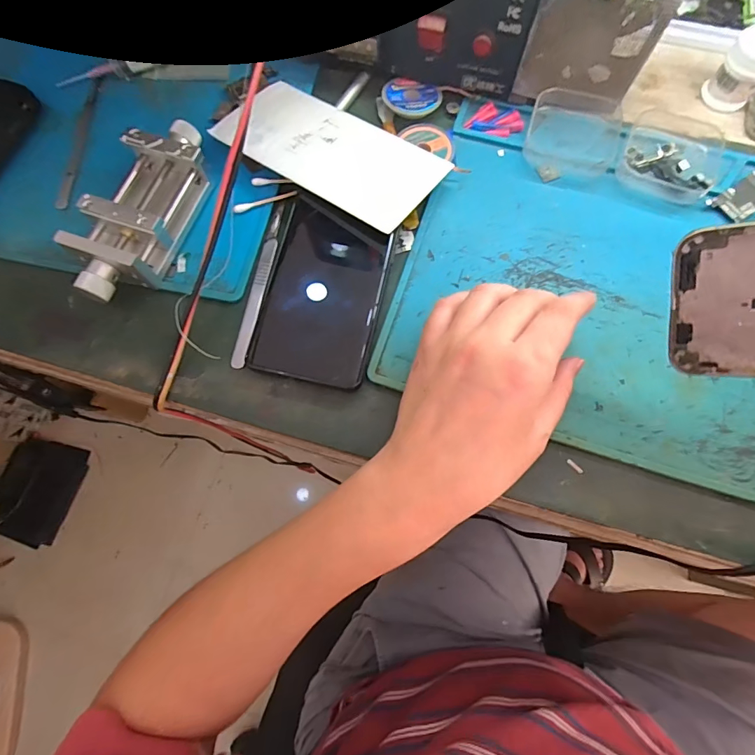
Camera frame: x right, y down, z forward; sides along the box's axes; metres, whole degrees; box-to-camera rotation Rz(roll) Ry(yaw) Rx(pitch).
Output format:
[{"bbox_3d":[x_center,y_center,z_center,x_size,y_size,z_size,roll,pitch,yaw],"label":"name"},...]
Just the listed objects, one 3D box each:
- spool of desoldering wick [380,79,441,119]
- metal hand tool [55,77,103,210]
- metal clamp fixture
[{"bbox_3d":[0.027,-0.216,0.323,0.045,0.008,0.038,11,75,5],"label":"spool of desoldering wick"},{"bbox_3d":[-0.231,-0.182,0.323,0.014,0.010,0.126,0,74,2],"label":"metal hand tool"},{"bbox_3d":[-0.159,-0.114,0.286,0.051,0.034,0.136,18,76,7],"label":"metal clamp fixture"}]

